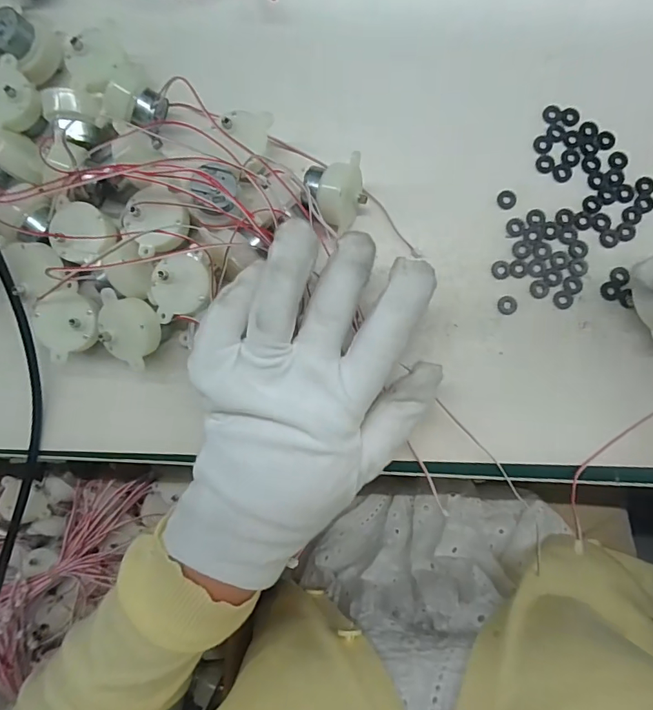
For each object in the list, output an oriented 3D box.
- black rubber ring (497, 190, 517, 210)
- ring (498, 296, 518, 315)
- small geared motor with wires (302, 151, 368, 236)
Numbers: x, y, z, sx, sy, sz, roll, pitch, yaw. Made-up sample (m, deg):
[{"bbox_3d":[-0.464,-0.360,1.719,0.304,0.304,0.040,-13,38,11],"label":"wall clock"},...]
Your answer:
[{"bbox_3d":[0.104,-0.089,0.264,0.011,0.004,0.011,0,87,2],"label":"black rubber ring"},{"bbox_3d":[0.103,-0.028,0.260,0.011,0.004,0.011,0,87,2],"label":"ring"},{"bbox_3d":[0.005,-0.085,0.253,0.033,0.030,0.038,-6,86,1],"label":"small geared motor with wires"}]

